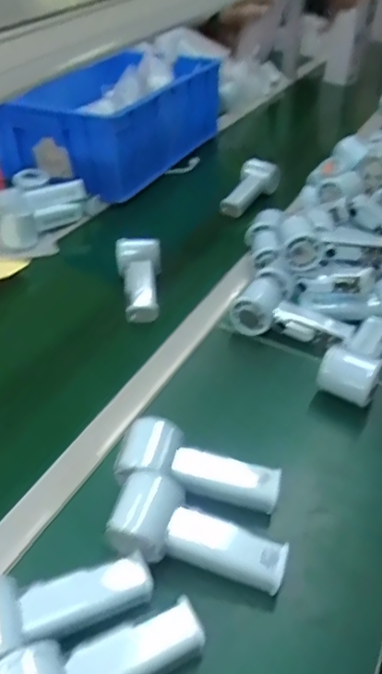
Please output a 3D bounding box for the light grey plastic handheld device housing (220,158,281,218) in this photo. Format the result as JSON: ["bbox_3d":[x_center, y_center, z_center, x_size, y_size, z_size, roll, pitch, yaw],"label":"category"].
[{"bbox_3d":[0.117,-0.283,0.981,0.086,0.050,0.161,13,42,16],"label":"light grey plastic handheld device housing"}]

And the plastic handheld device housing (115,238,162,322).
[{"bbox_3d":[-0.071,-0.085,0.739,0.061,0.038,0.140,-6,59,-6],"label":"plastic handheld device housing"}]

